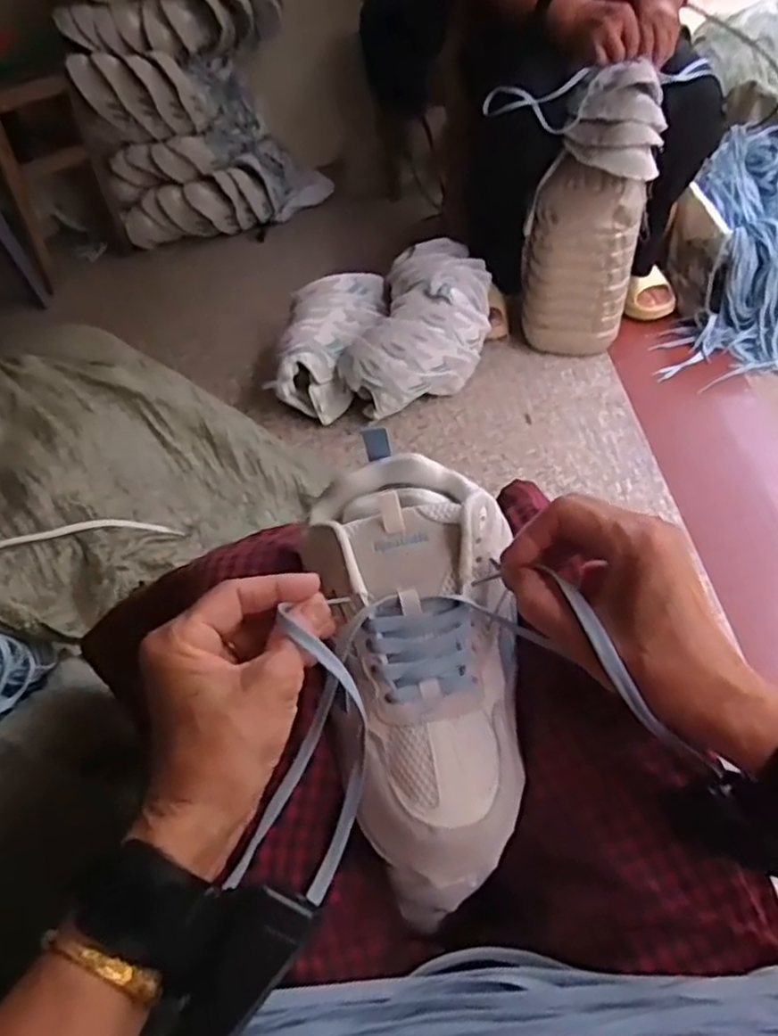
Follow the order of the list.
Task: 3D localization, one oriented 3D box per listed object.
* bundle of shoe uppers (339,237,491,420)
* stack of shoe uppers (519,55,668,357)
[{"bbox_3d":[0.070,-0.362,1.301,0.241,0.179,0.407,5,47,10],"label":"bundle of shoe uppers"},{"bbox_3d":[0.327,-0.474,1.201,0.191,0.466,0.144,5,47,10],"label":"stack of shoe uppers"}]

